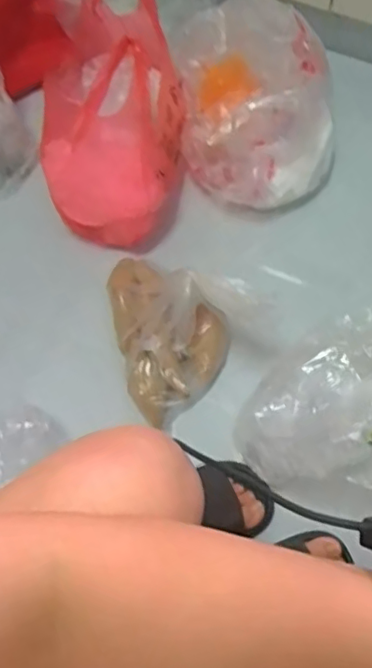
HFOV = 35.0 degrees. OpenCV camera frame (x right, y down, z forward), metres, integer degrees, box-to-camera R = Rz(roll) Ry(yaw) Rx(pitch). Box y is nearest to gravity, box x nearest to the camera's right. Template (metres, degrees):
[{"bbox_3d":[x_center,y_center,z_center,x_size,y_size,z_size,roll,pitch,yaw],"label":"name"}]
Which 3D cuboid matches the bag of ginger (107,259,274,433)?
[{"bbox_3d":[-0.039,-0.028,0.842,0.159,0.164,0.221,-32,70,-11],"label":"bag of ginger"}]

